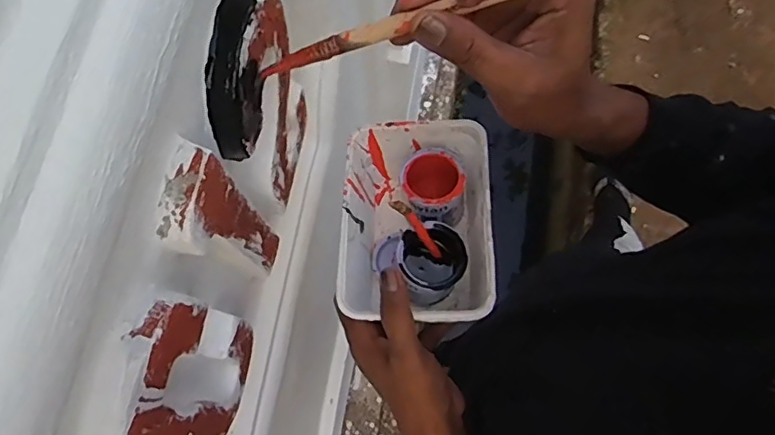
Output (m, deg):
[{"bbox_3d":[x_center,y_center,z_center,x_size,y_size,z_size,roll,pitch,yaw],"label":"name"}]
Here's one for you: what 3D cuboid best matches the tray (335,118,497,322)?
[{"bbox_3d":[0.024,0.005,0.470,0.118,0.099,0.170,1,74,2],"label":"tray"}]

